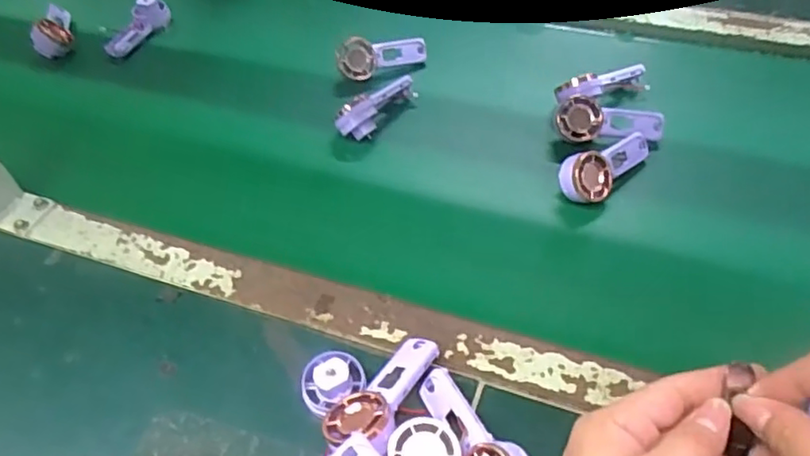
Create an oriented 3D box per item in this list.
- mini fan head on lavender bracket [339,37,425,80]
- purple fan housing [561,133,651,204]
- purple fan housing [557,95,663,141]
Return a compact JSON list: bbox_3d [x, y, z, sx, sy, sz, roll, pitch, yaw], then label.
[{"bbox_3d":[-0.021,-0.173,0.630,0.088,0.047,0.034,-30,54,-18],"label":"mini fan head on lavender bracket"},{"bbox_3d":[0.165,-0.052,0.517,0.099,0.040,0.035,-37,57,-23],"label":"purple fan housing"},{"bbox_3d":[0.178,-0.089,0.544,0.090,0.036,0.031,4,51,8],"label":"purple fan housing"}]

